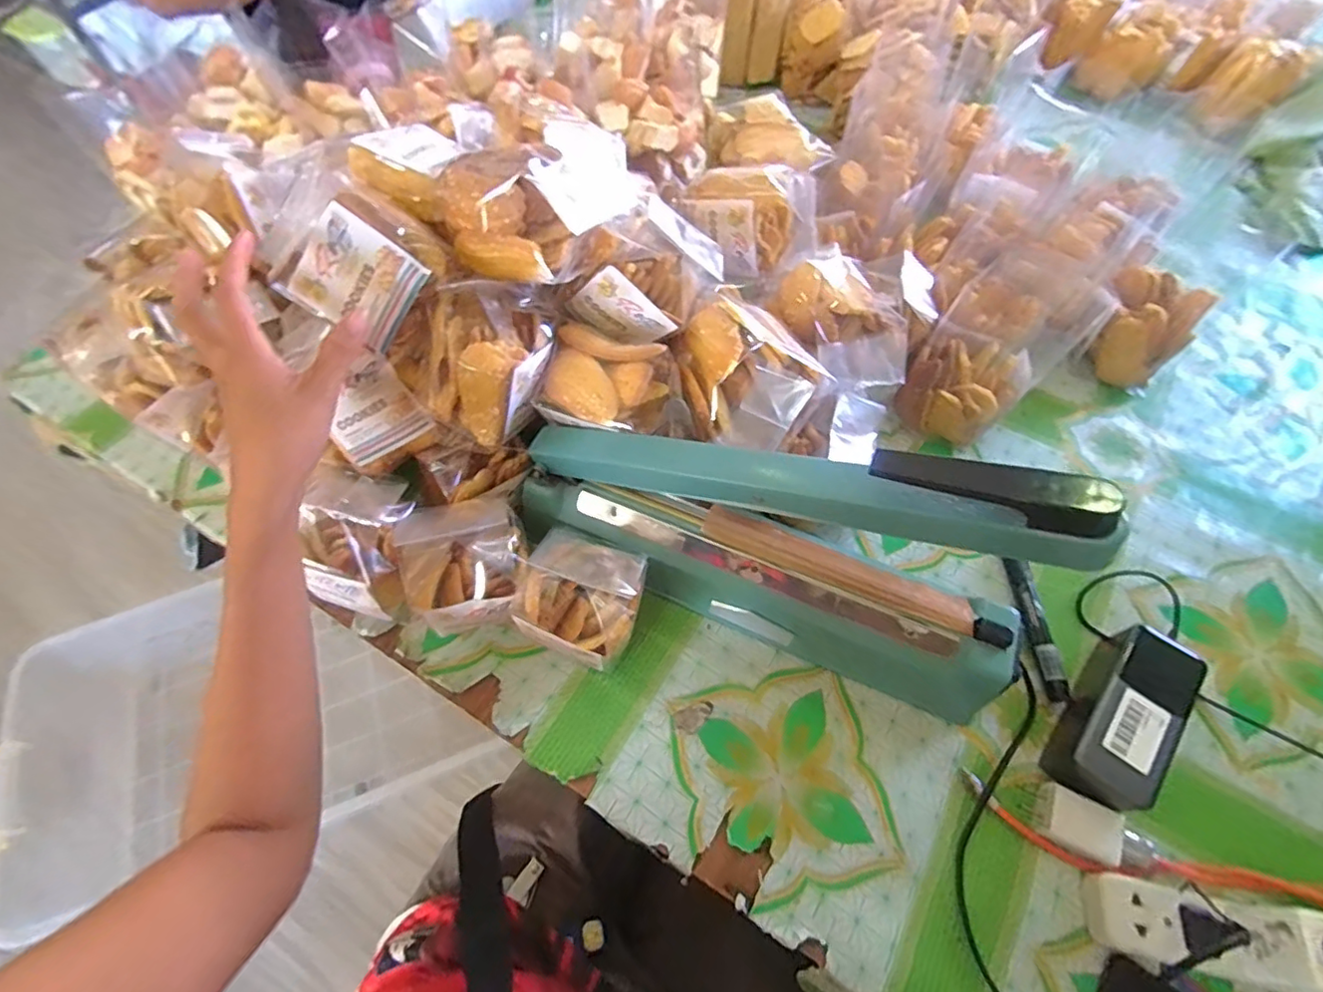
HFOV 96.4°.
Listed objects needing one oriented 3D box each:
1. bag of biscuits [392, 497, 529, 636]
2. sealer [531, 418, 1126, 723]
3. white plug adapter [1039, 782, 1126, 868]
[{"bbox_3d":[-0.147,0.042,0.426,0.090,0.039,0.090,-13,63,-6],"label":"bag of biscuits"},{"bbox_3d":[0.072,0.029,0.403,0.371,0.244,0.070,19,65,10],"label":"sealer"},{"bbox_3d":[0.294,0.232,0.414,0.047,0.025,0.035,27,66,13],"label":"white plug adapter"}]

